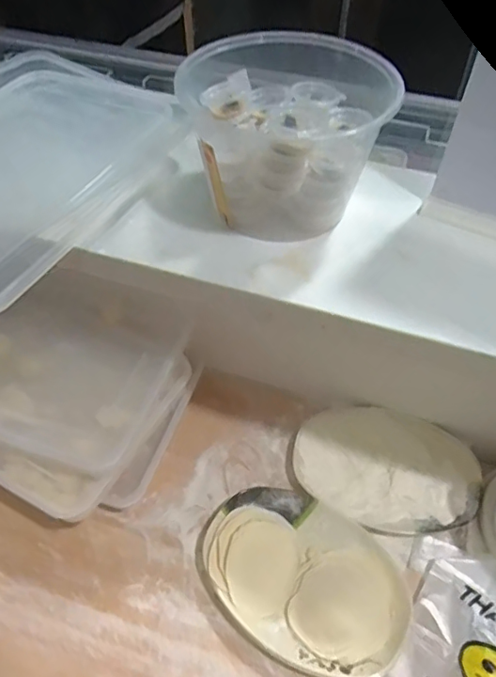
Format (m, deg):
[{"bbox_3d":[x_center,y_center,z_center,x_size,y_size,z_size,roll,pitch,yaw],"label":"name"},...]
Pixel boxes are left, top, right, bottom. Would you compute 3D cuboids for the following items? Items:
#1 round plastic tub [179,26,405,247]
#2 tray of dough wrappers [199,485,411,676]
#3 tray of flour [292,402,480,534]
[{"bbox_3d":[0.032,-0.168,0.435,0.149,0.110,0.136,1,51,-1],"label":"round plastic tub"},{"bbox_3d":[0.052,0.227,0.499,0.194,0.028,0.139,27,55,18],"label":"tray of dough wrappers"},{"bbox_3d":[0.149,0.141,0.574,0.198,0.019,0.132,13,52,8],"label":"tray of flour"}]

